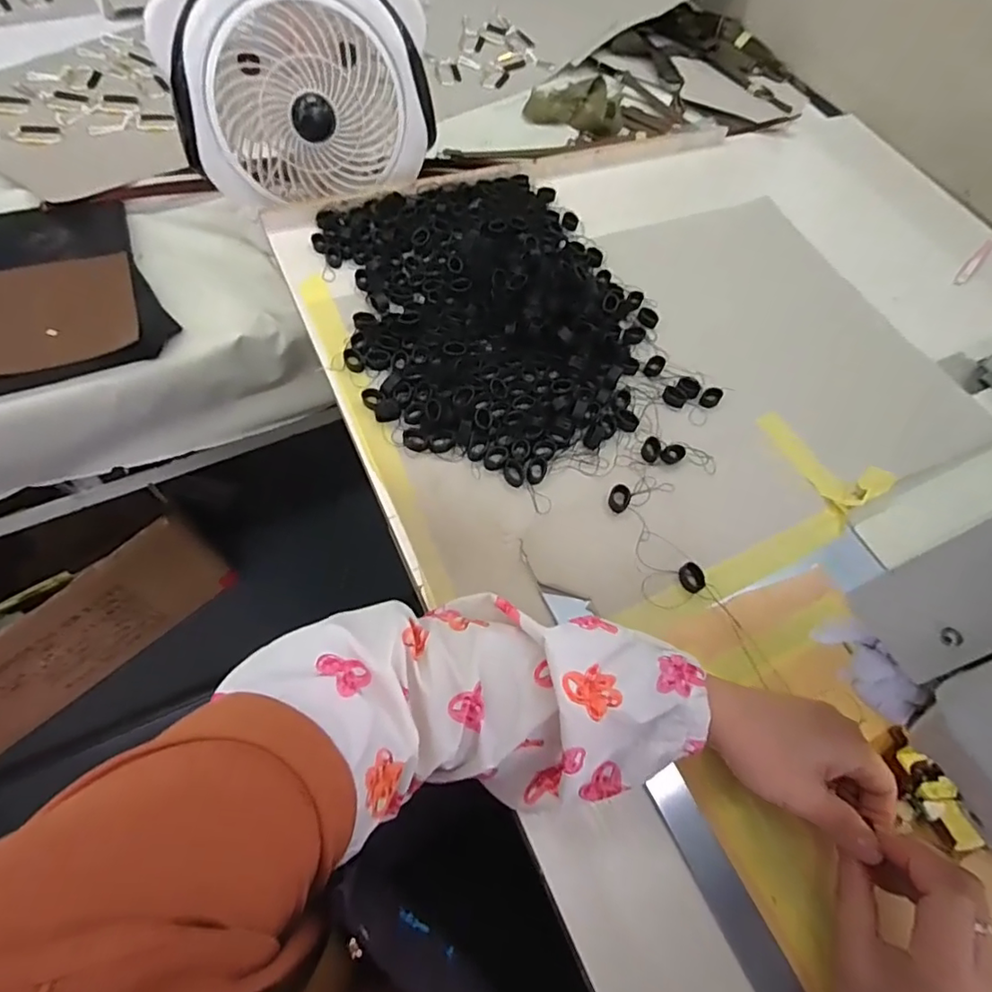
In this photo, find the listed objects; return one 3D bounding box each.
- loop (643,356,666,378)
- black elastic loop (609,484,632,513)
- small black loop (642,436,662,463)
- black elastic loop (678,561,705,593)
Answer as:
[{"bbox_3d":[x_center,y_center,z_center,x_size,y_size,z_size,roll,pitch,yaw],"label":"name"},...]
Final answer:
[{"bbox_3d":[0.142,-0.116,0.502,0.014,0.006,0.021,32,66,12],"label":"loop"},{"bbox_3d":[0.095,0.002,0.429,0.016,0.008,0.021,27,65,10],"label":"black elastic loop"},{"bbox_3d":[0.127,-0.039,0.456,0.014,0.006,0.023,19,64,6],"label":"small black loop"},{"bbox_3d":[0.141,0.058,0.402,0.017,0.004,0.022,-18,66,-11],"label":"black elastic loop"}]

